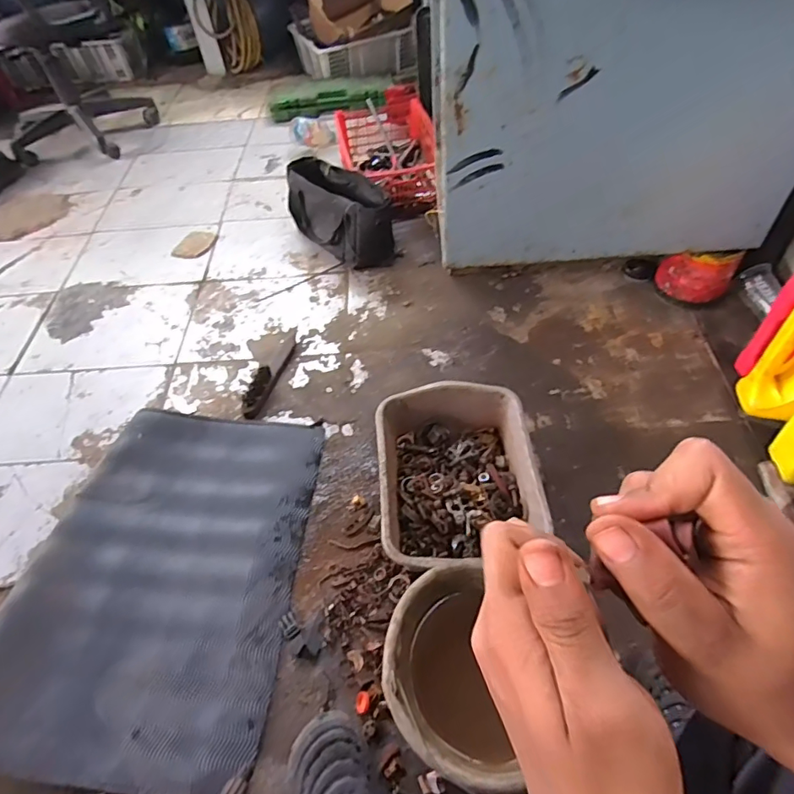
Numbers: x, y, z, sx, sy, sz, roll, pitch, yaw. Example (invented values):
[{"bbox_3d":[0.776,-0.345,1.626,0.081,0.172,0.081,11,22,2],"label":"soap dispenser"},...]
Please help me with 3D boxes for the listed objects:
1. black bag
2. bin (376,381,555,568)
[{"bbox_3d":[-0.161,-0.503,1.405,0.332,0.191,0.142,36,62,27],"label":"black bag"},{"bbox_3d":[0.103,0.142,0.931,0.265,0.134,0.332,-6,52,-2],"label":"bin"}]

